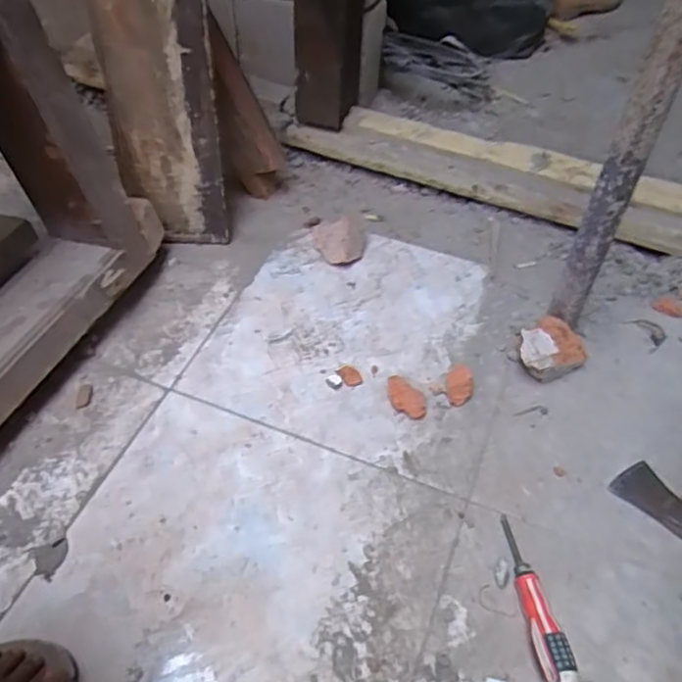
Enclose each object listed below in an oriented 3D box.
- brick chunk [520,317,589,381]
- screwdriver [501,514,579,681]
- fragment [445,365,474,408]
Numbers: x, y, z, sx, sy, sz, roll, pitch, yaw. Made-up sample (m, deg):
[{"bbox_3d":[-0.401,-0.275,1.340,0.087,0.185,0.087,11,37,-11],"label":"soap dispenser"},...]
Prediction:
[{"bbox_3d":[0.272,0.012,0.843,0.096,0.050,0.075,-27,56,-23],"label":"brick chunk"},{"bbox_3d":[0.195,0.259,0.650,0.031,0.033,0.180,-3,50,-6],"label":"screwdriver"},{"bbox_3d":[0.152,0.057,0.820,0.036,0.027,0.049,13,50,8],"label":"fragment"}]

